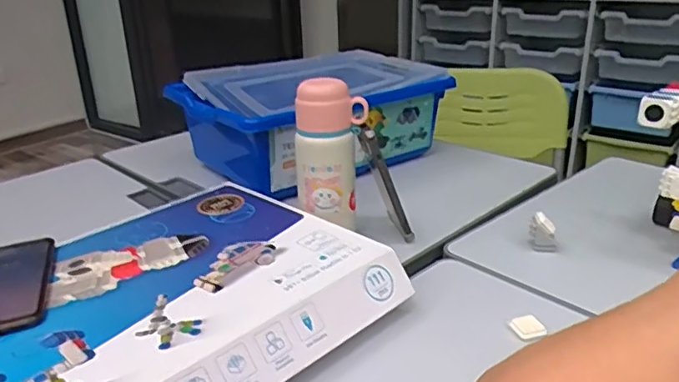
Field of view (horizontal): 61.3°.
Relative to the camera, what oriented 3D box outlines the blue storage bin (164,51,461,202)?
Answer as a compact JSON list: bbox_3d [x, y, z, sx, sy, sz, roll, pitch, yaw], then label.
[{"bbox_3d":[-0.036,-0.122,0.994,0.429,0.161,0.296,-18,28,-32],"label":"blue storage bin"}]

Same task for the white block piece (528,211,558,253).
[{"bbox_3d":[0.248,0.051,0.699,0.030,0.044,0.021,-1,23,2],"label":"white block piece"}]

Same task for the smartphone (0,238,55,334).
[{"bbox_3d":[-0.318,0.089,0.542,0.080,0.012,0.153,-11,25,-20],"label":"smartphone"}]

